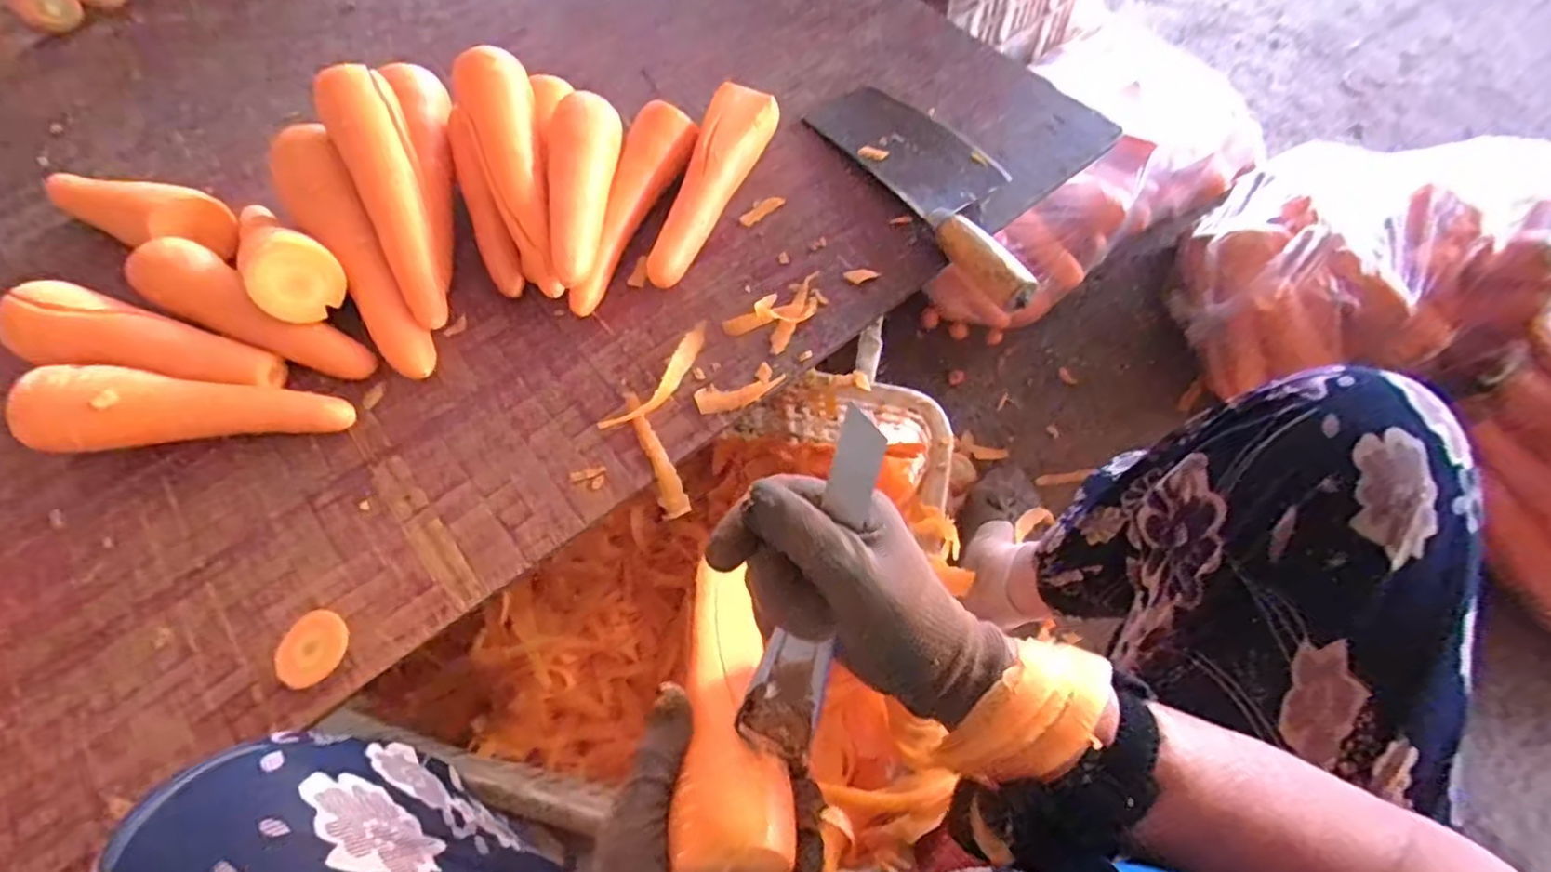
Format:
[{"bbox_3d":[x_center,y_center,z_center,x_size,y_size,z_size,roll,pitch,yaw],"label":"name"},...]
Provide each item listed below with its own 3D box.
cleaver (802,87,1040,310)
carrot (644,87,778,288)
[{"bbox_3d":[0.133,-0.210,0.541,0.097,0.034,0.271,-30,67,-11],"label":"cleaver"},{"bbox_3d":[-0.053,-0.198,0.539,0.045,0.051,0.180,20,67,12],"label":"carrot"}]

